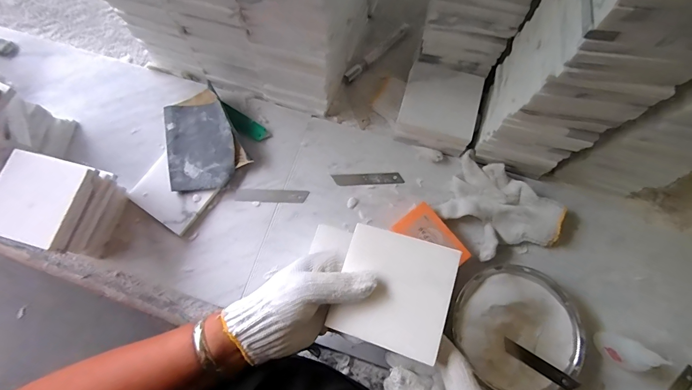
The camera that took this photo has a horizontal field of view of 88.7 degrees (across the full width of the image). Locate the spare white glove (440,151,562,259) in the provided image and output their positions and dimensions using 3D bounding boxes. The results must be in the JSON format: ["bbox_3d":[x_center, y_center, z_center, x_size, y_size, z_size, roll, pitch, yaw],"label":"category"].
[{"bbox_3d":[0.205,0.028,0.480,0.147,0.033,0.108,38,78,11],"label":"spare white glove"}]

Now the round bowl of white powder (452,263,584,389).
[{"bbox_3d":[0.204,0.162,0.434,0.139,0.037,0.143,0,75,-1],"label":"round bowl of white powder"}]

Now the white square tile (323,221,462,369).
[{"bbox_3d":[0.043,0.085,0.319,0.098,0.004,0.098,13,78,19],"label":"white square tile"}]

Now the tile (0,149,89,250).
[{"bbox_3d":[-0.367,0.002,0.412,0.103,0.010,0.101,15,75,3],"label":"tile"}]

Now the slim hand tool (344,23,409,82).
[{"bbox_3d":[0.051,-0.232,0.579,0.136,0.017,0.014,-43,78,-11],"label":"slim hand tool"}]

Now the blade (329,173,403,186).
[{"bbox_3d":[0.032,-0.023,0.516,0.100,0.004,0.017,-3,82,-2],"label":"blade"}]

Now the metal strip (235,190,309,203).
[{"bbox_3d":[-0.107,0.002,0.511,0.102,0.004,0.018,1,74,1],"label":"metal strip"}]

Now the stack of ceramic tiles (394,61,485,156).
[{"bbox_3d":[0.130,-0.120,0.508,0.100,0.066,0.104,16,74,5],"label":"stack of ceramic tiles"}]

